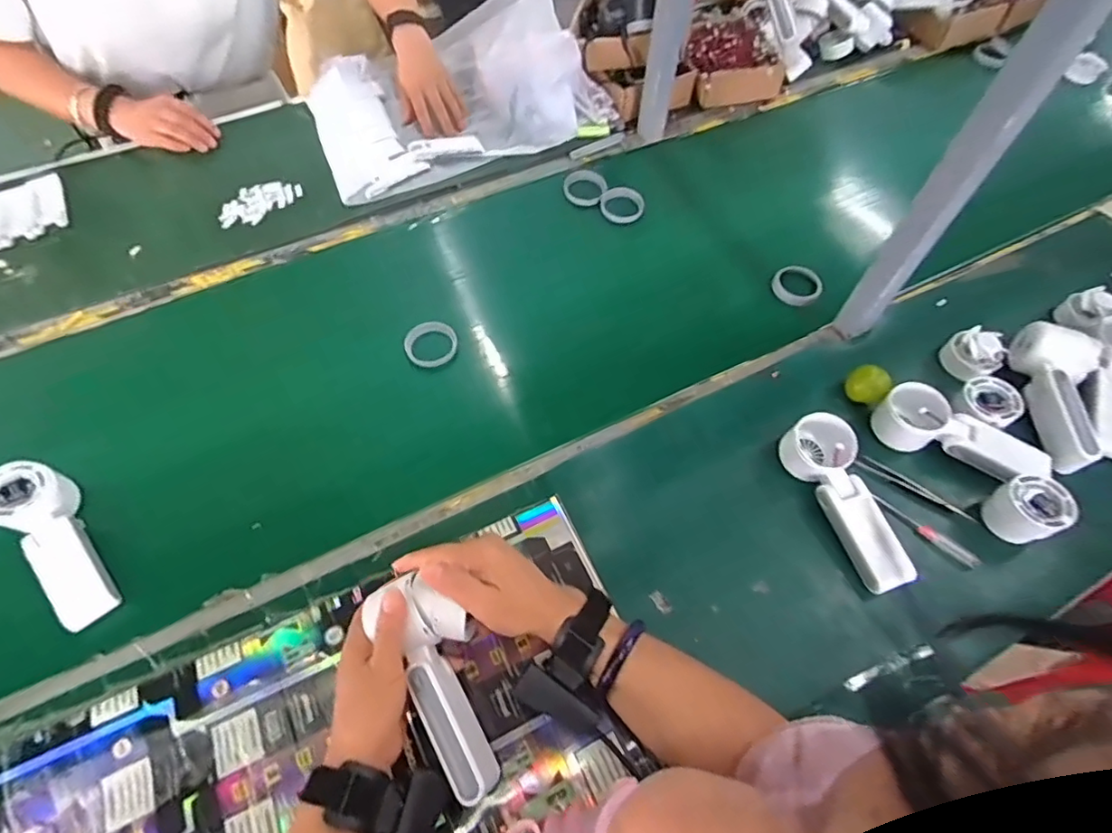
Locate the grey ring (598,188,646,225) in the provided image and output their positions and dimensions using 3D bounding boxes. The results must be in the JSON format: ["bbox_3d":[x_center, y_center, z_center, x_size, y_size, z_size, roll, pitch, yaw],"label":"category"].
[{"bbox_3d":[0.093,-0.298,0.802,0.061,0.015,0.061,1,60,-1],"label":"grey ring"}]

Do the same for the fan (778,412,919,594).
[{"bbox_3d":[0.278,0.078,0.537,0.052,0.054,0.167,-20,62,-13],"label":"fan"}]

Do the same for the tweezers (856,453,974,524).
[{"bbox_3d":[0.359,0.071,0.568,0.117,0.008,0.013,31,63,15],"label":"tweezers"}]

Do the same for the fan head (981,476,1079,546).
[{"bbox_3d":[0.435,0.086,0.525,0.046,0.049,0.052,-25,63,-15],"label":"fan head"}]

